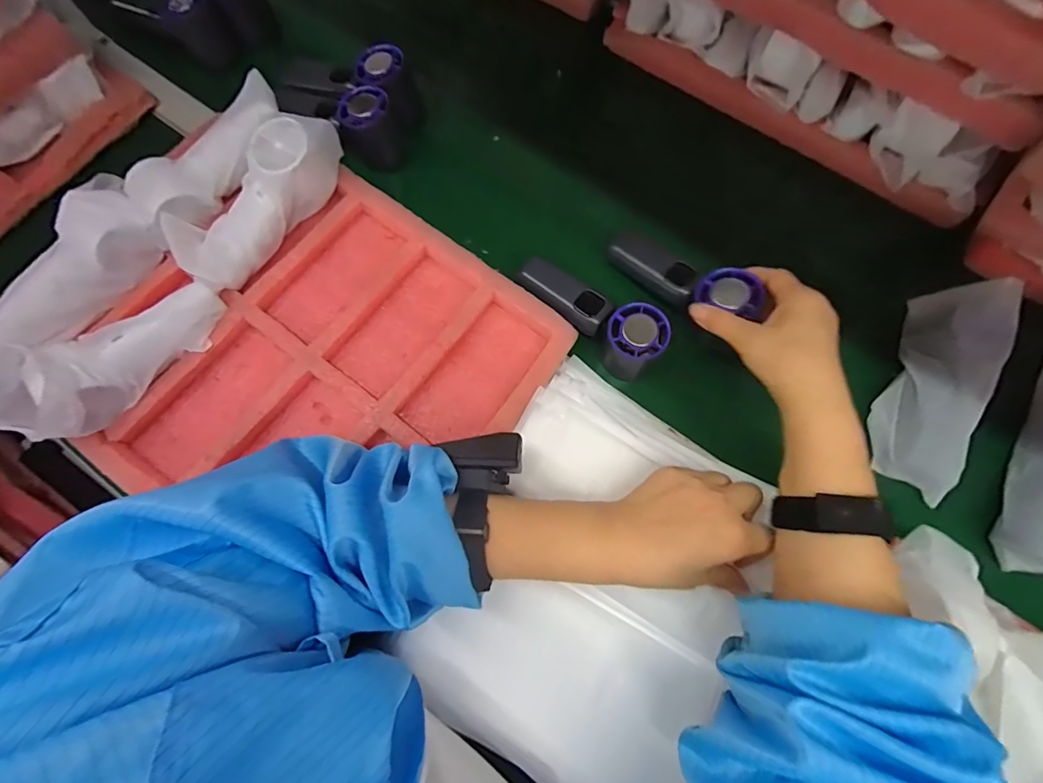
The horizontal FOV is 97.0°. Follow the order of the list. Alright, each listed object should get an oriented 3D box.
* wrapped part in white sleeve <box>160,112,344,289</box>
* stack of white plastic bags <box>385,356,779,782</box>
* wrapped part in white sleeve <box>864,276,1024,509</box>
[{"bbox_3d":[-0.238,-0.176,0.428,0.070,0.056,0.174,41,88,12],"label":"wrapped part in white sleeve"},{"bbox_3d":[0.063,0.142,0.360,0.217,0.039,0.285,28,74,8],"label":"stack of white plastic bags"},{"bbox_3d":[0.368,-0.007,0.410,0.068,0.044,0.189,22,86,7],"label":"wrapped part in white sleeve"}]

